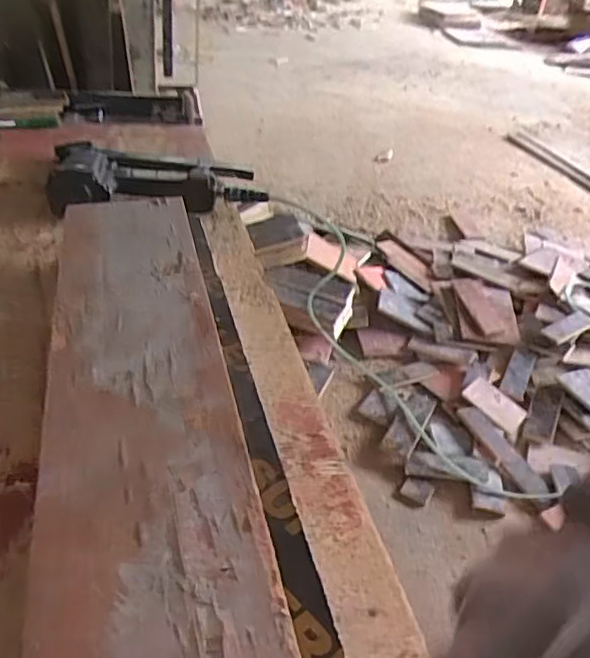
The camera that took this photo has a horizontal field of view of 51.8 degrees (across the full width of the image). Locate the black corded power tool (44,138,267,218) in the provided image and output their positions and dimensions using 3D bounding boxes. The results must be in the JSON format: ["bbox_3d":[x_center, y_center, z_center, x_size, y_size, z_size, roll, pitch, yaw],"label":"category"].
[{"bbox_3d":[-0.230,-0.261,1.008,0.343,0.077,0.160,-12,40,-20],"label":"black corded power tool"}]

